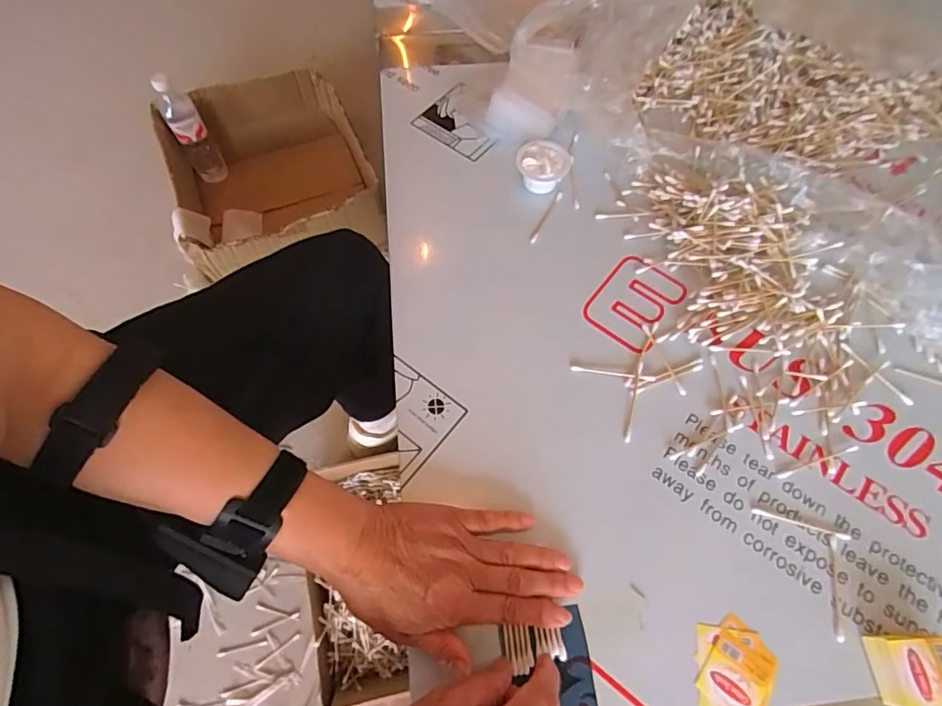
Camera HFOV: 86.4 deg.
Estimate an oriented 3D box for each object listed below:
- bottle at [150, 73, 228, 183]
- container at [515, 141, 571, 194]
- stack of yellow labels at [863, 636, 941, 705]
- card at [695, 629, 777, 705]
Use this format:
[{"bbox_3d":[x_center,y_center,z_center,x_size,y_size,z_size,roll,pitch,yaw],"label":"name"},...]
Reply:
[{"bbox_3d":[-0.577,-0.447,1.041,0.069,0.233,0.060,-30,69,-15],"label":"bottle"},{"bbox_3d":[0.074,-0.191,0.519,0.052,0.028,0.049,0,66,0],"label":"container"},{"bbox_3d":[0.296,0.214,0.337,0.049,0.027,0.040,-2,66,0],"label":"stack of yellow labels"},{"bbox_3d":[0.183,0.221,0.346,0.040,0.004,0.047,35,71,15],"label":"card"}]

